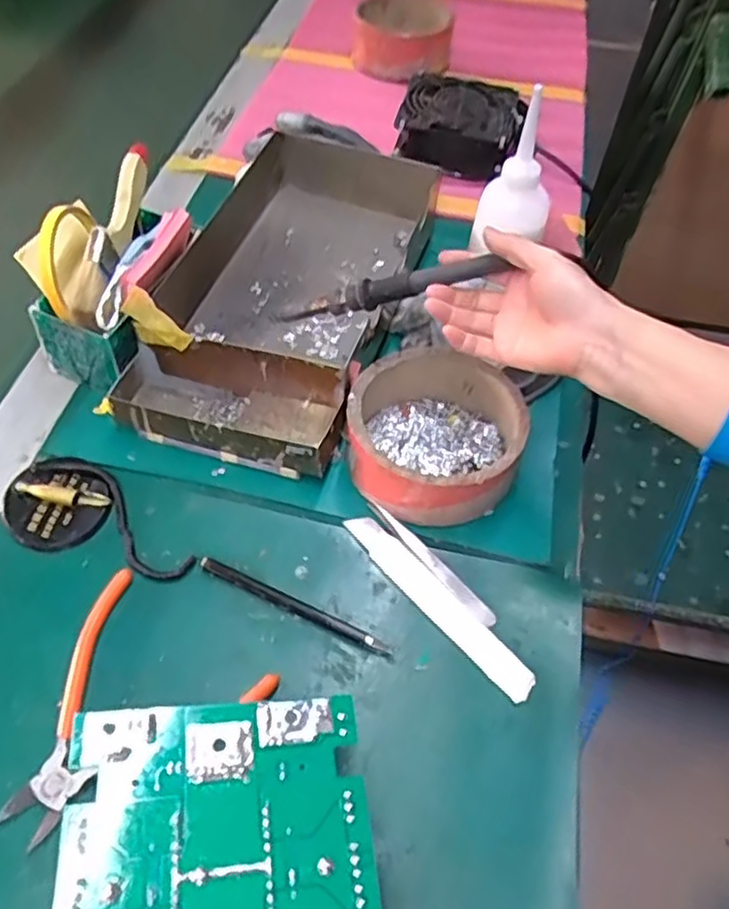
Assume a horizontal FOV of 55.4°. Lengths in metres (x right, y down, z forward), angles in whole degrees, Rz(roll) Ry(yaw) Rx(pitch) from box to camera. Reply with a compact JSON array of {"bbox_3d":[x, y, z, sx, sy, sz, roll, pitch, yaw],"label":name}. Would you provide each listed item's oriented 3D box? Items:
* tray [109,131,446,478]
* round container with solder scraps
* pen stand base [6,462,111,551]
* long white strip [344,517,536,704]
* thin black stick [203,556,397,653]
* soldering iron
[{"bbox_3d":[-0.063,-0.141,0.576,0.171,0.061,0.329,14,55,8],"label":"tray"},{"bbox_3d":[0.049,-0.018,0.494,0.124,0.053,0.125,1,54,-2],"label":"round container with solder scraps"},{"bbox_3d":[-0.208,0.035,0.471,0.065,0.015,0.060,1,54,-2],"label":"pen stand base"},{"bbox_3d":[0.046,0.094,0.449,0.022,0.005,0.155,-36,63,-25],"label":"long white strip"},{"bbox_3d":[-0.046,0.096,0.442,0.131,0.006,0.009,22,56,12],"label":"thin black stick"},{"bbox_3d":[0.012,-0.115,0.487,0.175,0.017,0.016,-9,50,26],"label":"soldering iron"}]

